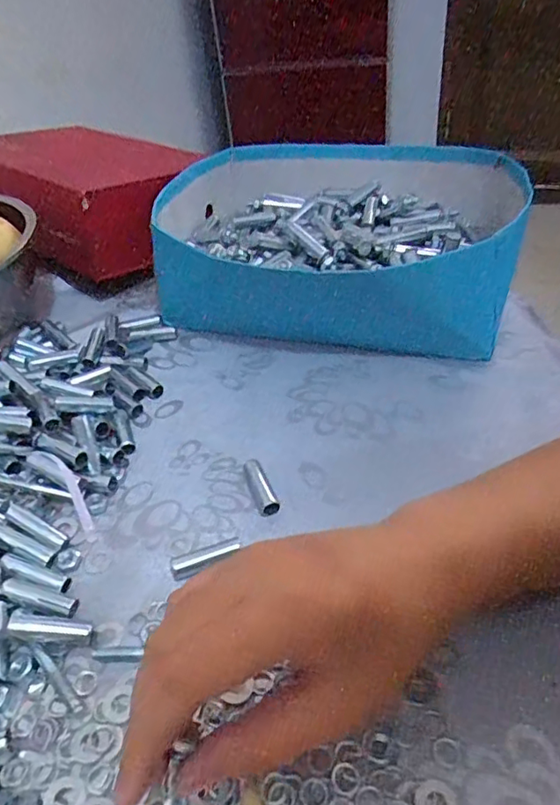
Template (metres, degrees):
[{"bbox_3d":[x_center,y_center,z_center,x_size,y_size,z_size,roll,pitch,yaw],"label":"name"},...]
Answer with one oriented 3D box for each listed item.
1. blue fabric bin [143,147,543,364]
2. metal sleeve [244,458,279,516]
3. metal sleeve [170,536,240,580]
[{"bbox_3d":[0.047,-0.151,0.513,0.280,0.093,0.222,4,42,11],"label":"blue fabric bin"},{"bbox_3d":[-0.013,0.052,0.349,0.012,0.011,0.041,-18,42,-13],"label":"metal sleeve"},{"bbox_3d":[-0.041,0.087,0.314,0.039,0.011,0.013,-15,42,-10],"label":"metal sleeve"}]

